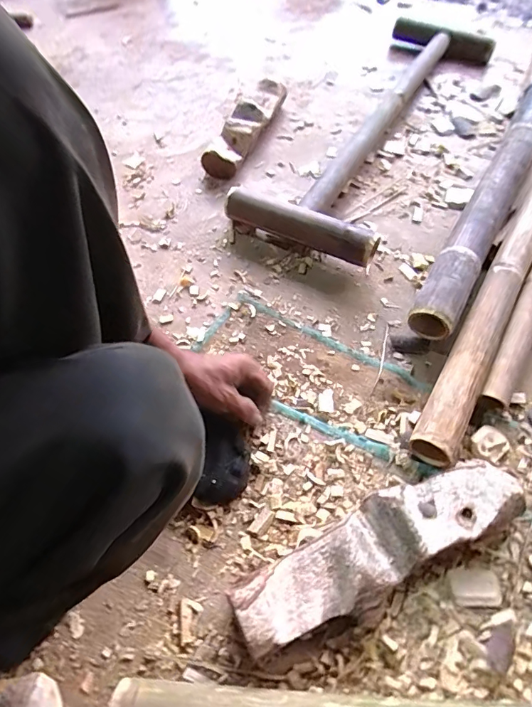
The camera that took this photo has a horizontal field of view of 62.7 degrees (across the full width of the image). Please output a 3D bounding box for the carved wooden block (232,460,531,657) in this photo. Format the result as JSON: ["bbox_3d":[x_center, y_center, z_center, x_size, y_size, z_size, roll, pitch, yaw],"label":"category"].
[{"bbox_3d":[0.122,0.208,0.472,0.322,0.061,0.085,-23,60,-13],"label":"carved wooden block"}]

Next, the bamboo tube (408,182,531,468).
[{"bbox_3d":[0.381,-0.131,0.686,0.064,0.059,0.701,27,62,17],"label":"bamboo tube"}]

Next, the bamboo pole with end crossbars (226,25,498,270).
[{"bbox_3d":[0.255,-0.494,0.904,0.250,0.068,0.844,26,62,16],"label":"bamboo pole with end crossbars"}]

